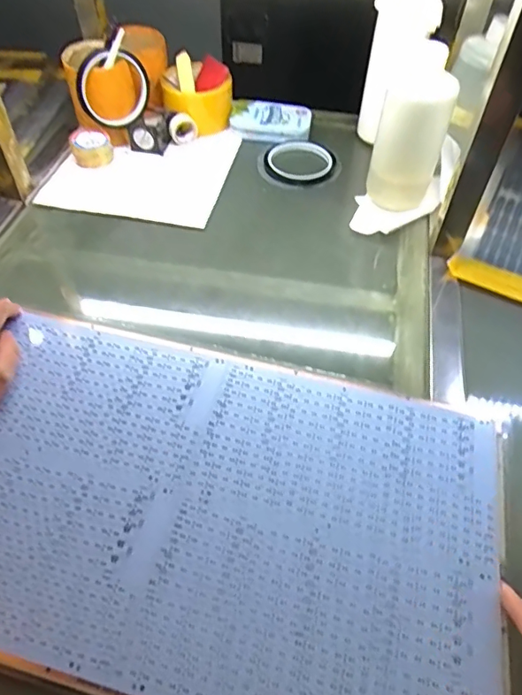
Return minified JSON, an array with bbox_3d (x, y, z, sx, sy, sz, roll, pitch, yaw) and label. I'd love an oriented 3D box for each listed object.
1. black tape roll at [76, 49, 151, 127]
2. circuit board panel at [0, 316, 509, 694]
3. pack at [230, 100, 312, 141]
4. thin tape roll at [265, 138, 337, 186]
[{"bbox_3d":[-0.176,-0.314,0.618,0.090,0.087,0.019,-33,60,-25],"label":"black tape roll"},{"bbox_3d":[-0.049,0.115,0.391,0.445,0.010,0.264,13,53,8],"label":"circuit board panel"},{"bbox_3d":[0.014,-0.309,0.693,0.107,0.018,0.081,6,52,2],"label":"pack"},{"bbox_3d":[0.050,-0.240,0.654,0.090,0.017,0.085,1,52,-1],"label":"thin tape roll"}]

